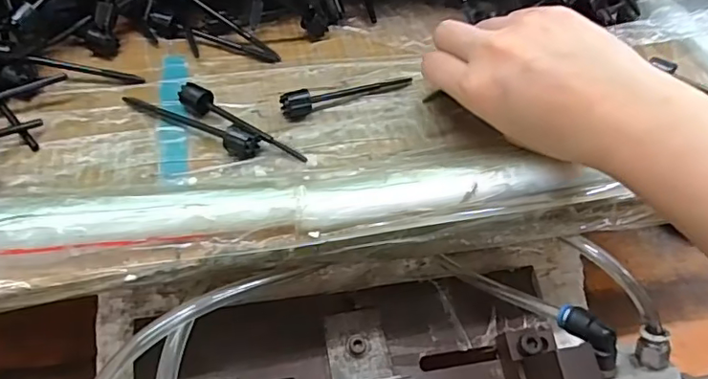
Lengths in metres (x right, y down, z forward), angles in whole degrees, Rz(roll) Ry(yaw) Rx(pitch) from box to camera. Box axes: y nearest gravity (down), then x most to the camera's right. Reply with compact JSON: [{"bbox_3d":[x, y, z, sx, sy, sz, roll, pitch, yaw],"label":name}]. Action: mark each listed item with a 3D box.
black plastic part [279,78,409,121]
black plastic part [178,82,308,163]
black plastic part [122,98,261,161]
[{"bbox_3d":[-0.003,-0.062,0.334,0.087,0.015,0.011,-22,54,-23],"label":"black plastic part"},{"bbox_3d":[-0.063,-0.036,0.303,0.085,0.012,0.015,30,52,20],"label":"black plastic part"},{"bbox_3d":[-0.092,-0.038,0.303,0.086,0.013,0.012,22,50,14],"label":"black plastic part"}]

